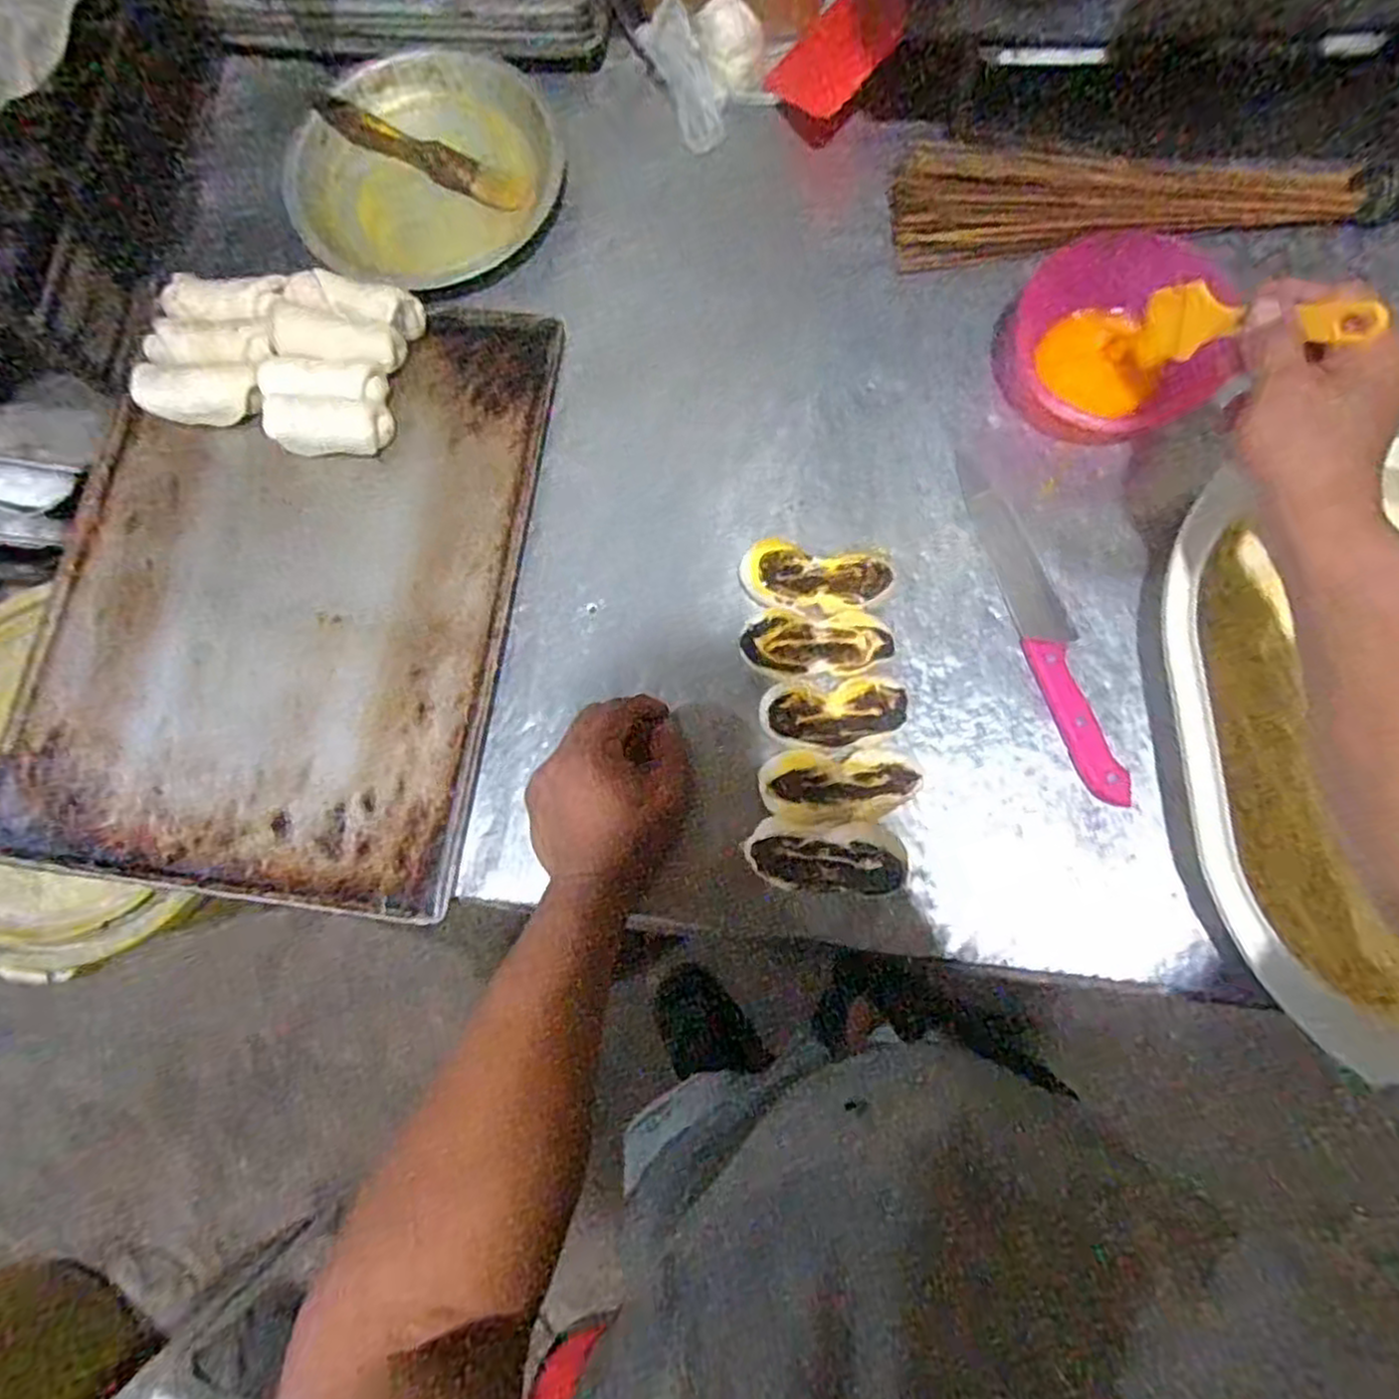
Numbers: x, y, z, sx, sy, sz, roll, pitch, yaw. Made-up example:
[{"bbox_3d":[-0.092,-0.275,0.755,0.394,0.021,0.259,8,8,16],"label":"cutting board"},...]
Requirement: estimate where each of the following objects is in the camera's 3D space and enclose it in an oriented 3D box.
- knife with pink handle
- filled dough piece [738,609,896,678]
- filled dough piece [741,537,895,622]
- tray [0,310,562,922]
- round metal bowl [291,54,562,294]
[{"bbox_3d":[0.234,-0.055,0.519,0.035,0.015,0.257,-15,78,-2],"label":"knife with pink handle"},{"bbox_3d":[0.079,-0.036,0.516,0.099,0.029,0.042,-2,78,1],"label":"filled dough piece"},{"bbox_3d":[0.080,-0.079,0.524,0.100,0.034,0.054,1,78,2],"label":"filled dough piece"},{"bbox_3d":[-0.290,-0.088,0.542,0.319,0.015,0.440,8,78,3],"label":"tray"},{"bbox_3d":[-0.217,-0.417,0.597,0.207,0.024,0.189,0,78,1],"label":"round metal bowl"}]

